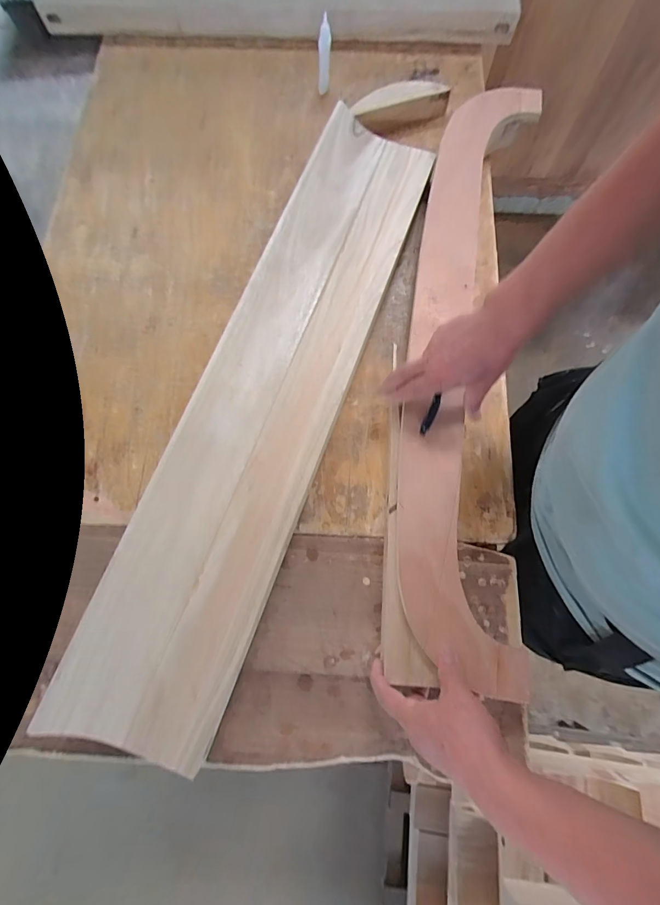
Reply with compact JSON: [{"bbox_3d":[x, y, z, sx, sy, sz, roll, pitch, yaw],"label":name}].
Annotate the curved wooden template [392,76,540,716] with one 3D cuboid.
[{"bbox_3d":[0.202,-0.188,0.558,0.165,0.032,0.913,9,73,-2],"label":"curved wooden template"}]

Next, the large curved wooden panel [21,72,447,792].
[{"bbox_3d":[-0.049,-0.148,0.549,0.183,0.084,1.027,18,75,6],"label":"large curved wooden panel"}]

